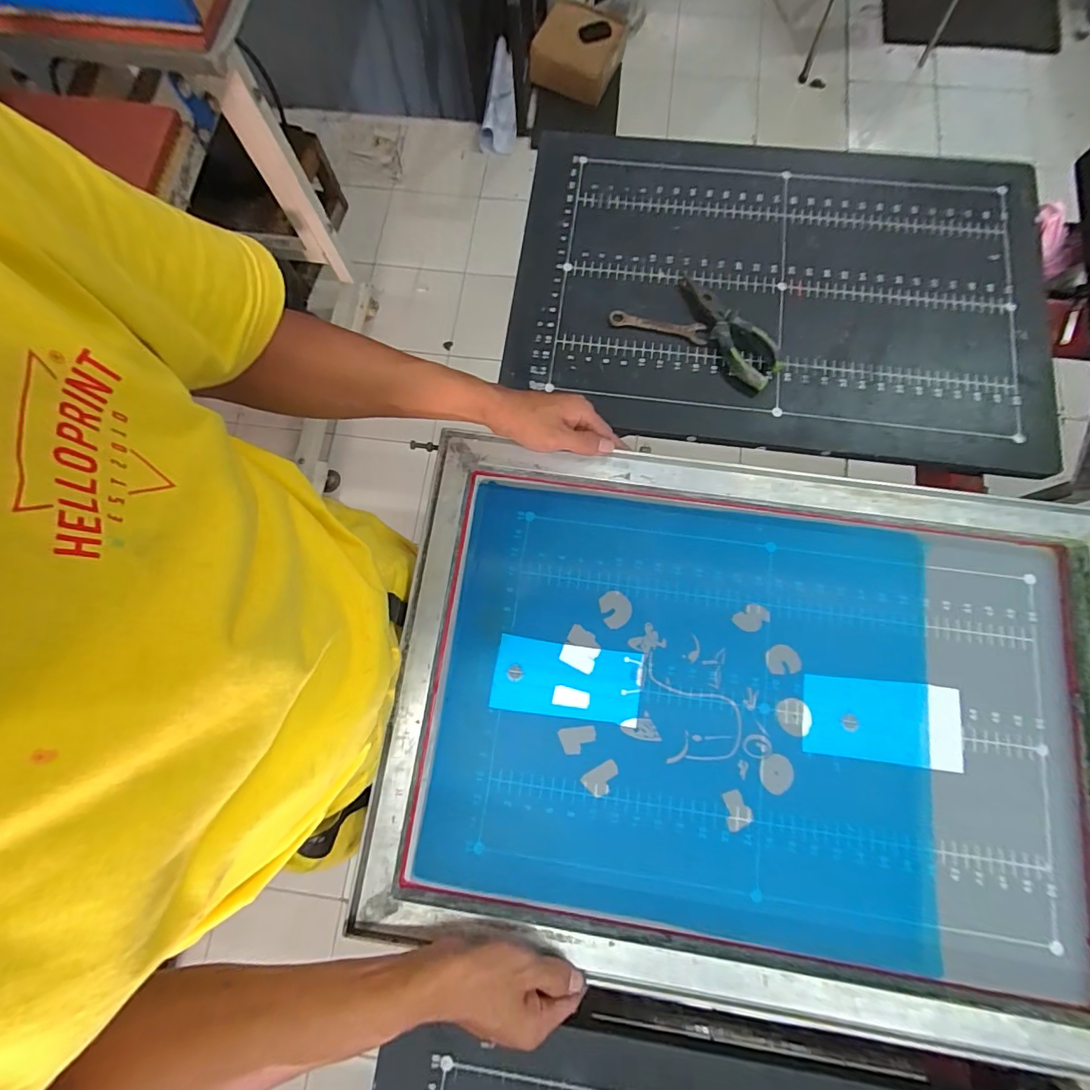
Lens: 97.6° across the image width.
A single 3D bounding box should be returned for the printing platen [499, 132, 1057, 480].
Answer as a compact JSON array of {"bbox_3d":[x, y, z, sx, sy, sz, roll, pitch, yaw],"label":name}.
[{"bbox_3d":[0.263,-0.298,0.546,0.578,0.023,0.391,7,78,3],"label":"printing platen"}]

